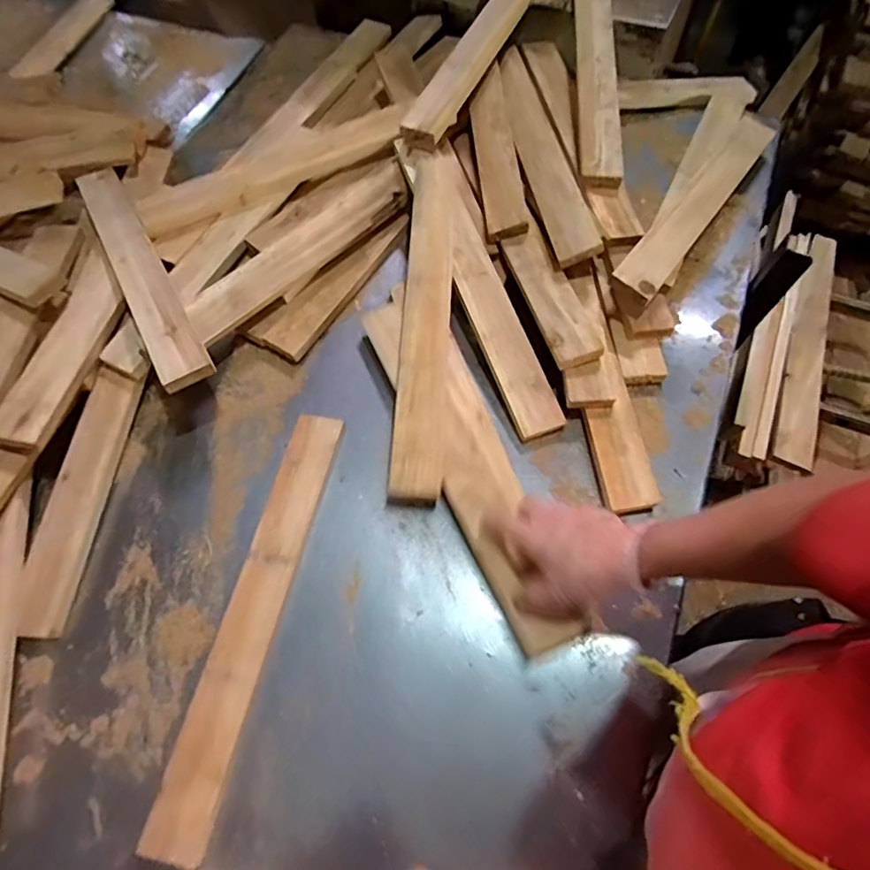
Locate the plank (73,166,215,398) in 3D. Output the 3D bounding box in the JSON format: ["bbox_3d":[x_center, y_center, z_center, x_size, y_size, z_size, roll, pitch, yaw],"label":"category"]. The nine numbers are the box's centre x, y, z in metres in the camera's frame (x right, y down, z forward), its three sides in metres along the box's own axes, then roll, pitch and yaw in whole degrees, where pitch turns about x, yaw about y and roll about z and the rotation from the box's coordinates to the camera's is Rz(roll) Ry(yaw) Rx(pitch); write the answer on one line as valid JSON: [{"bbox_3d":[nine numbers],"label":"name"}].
[{"bbox_3d":[-0.422,-0.245,0.741,0.062,0.020,0.507,-28,60,-16],"label":"plank"}]

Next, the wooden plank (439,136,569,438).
[{"bbox_3d":[0.067,-0.220,0.752,0.071,0.020,0.479,-16,71,-3],"label":"wooden plank"}]

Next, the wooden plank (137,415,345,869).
[{"bbox_3d":[-0.198,0.187,0.589,0.061,0.030,0.466,10,66,8],"label":"wooden plank"}]

